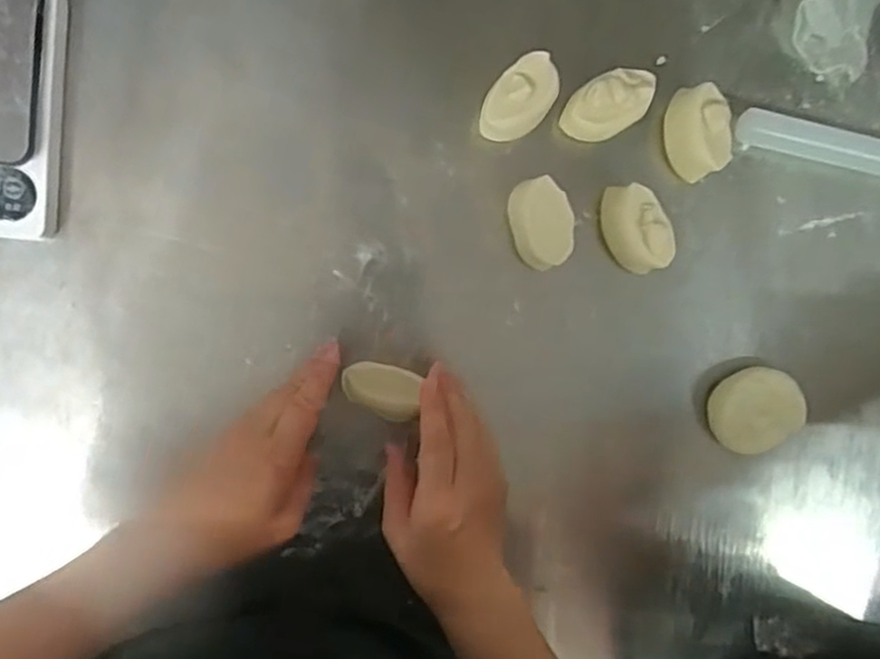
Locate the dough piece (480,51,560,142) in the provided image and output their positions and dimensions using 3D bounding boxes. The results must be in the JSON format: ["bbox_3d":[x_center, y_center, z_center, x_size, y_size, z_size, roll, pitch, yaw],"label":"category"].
[{"bbox_3d":[0.055,-0.163,0.496,0.040,0.037,0.062,41,89,-8],"label":"dough piece"}]

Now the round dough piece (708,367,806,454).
[{"bbox_3d":[0.251,0.064,0.546,0.076,0.019,0.065,-7,95,-6],"label":"round dough piece"}]

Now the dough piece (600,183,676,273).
[{"bbox_3d":[0.146,-0.074,0.514,0.041,0.042,0.070,-35,98,-3],"label":"dough piece"}]

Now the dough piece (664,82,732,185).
[{"bbox_3d":[0.189,-0.146,0.512,0.037,0.039,0.064,-6,95,-6],"label":"dough piece"}]

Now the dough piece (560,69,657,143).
[{"bbox_3d":[0.123,-0.162,0.499,0.064,0.035,0.040,-31,97,-4],"label":"dough piece"}]

